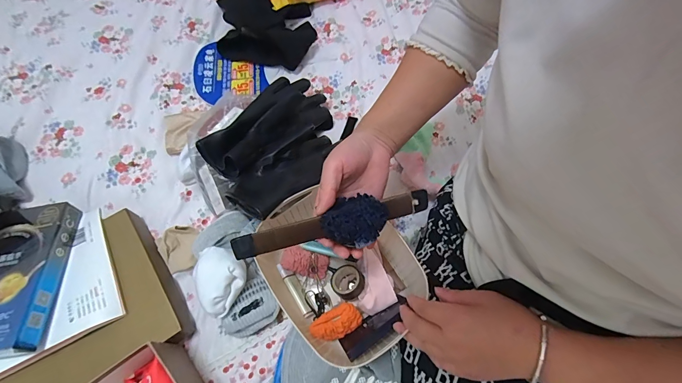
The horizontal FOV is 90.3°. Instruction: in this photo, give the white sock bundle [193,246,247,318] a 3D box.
[{"bbox_3d":[-0.164,0.114,0.448,0.073,0.044,0.072,0,63,0],"label":"white sock bundle"}]

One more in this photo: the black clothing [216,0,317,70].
[{"bbox_3d":[-0.155,-0.354,0.690,0.214,0.036,0.202,13,64,7],"label":"black clothing"}]

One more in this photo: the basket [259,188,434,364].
[{"bbox_3d":[-0.003,0.103,0.443,0.171,0.095,0.209,-31,67,-14],"label":"basket"}]

